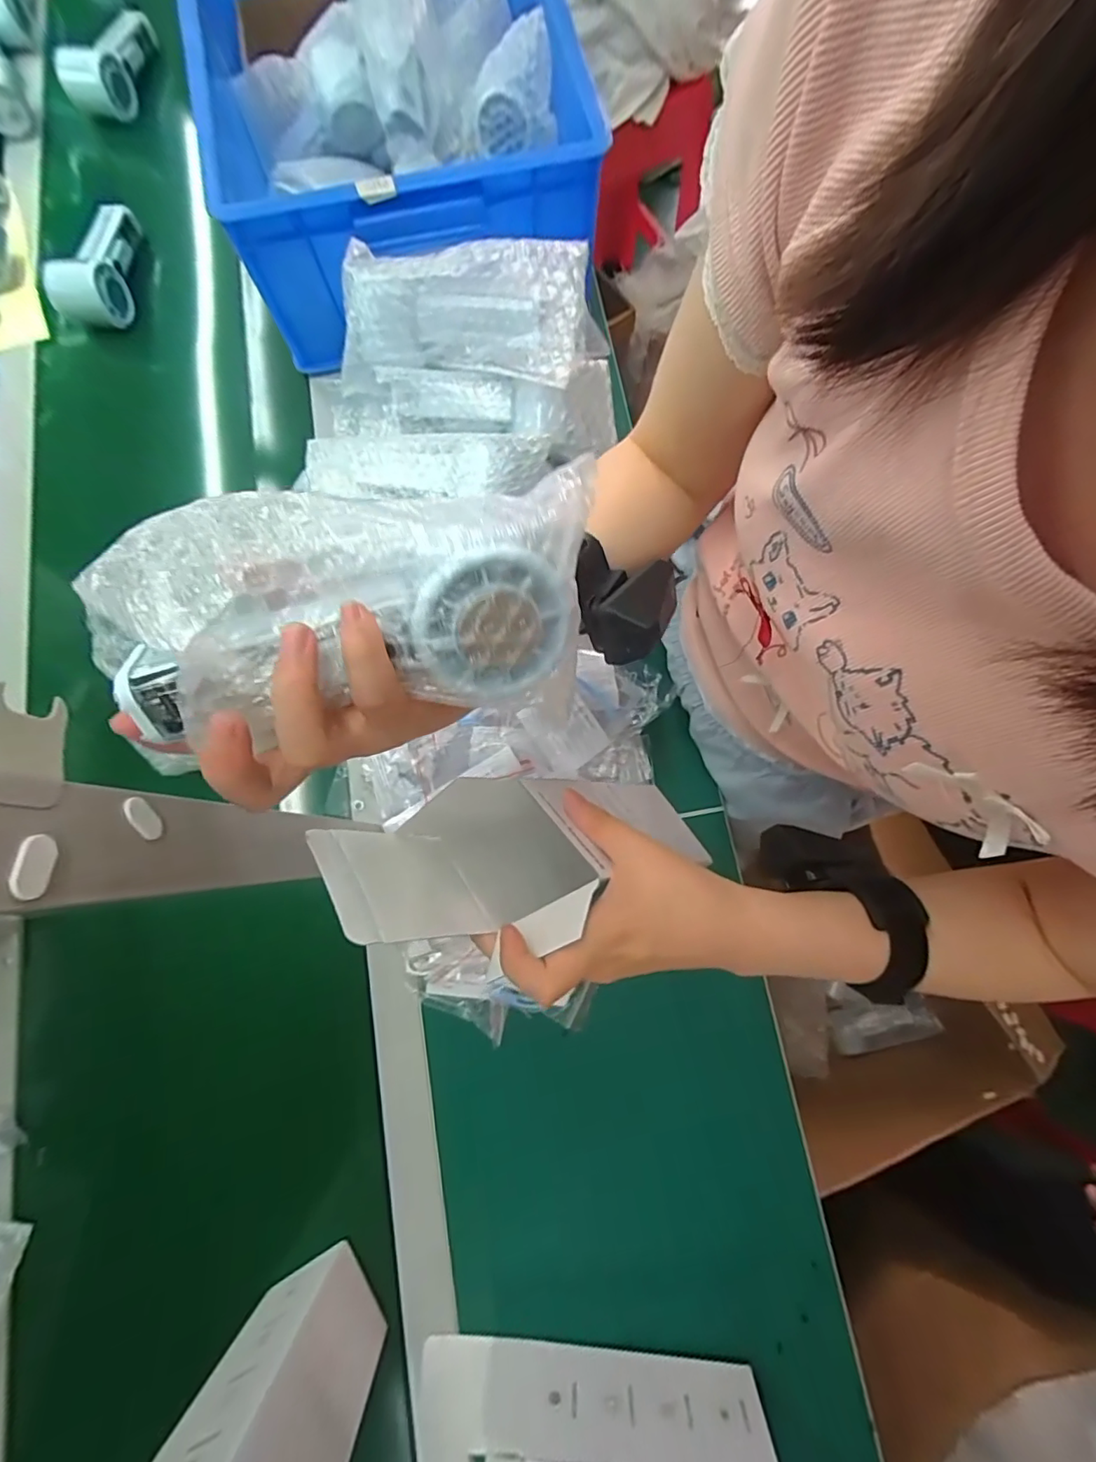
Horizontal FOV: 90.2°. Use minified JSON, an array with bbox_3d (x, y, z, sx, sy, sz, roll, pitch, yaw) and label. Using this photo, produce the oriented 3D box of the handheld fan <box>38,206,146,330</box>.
[{"bbox_3d":[-0.513,-0.534,0.616,0.062,0.061,0.133,3,78,0],"label":"handheld fan"}]

